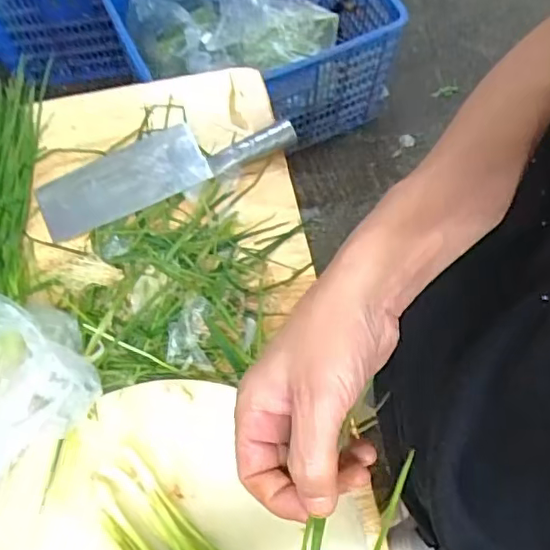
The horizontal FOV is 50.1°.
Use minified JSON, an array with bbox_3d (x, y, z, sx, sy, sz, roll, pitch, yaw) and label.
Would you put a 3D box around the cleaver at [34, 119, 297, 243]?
[{"bbox_3d":[-0.137,-0.140,0.718,0.309,0.037,0.089,-22,71,-7],"label":"cleaver"}]

